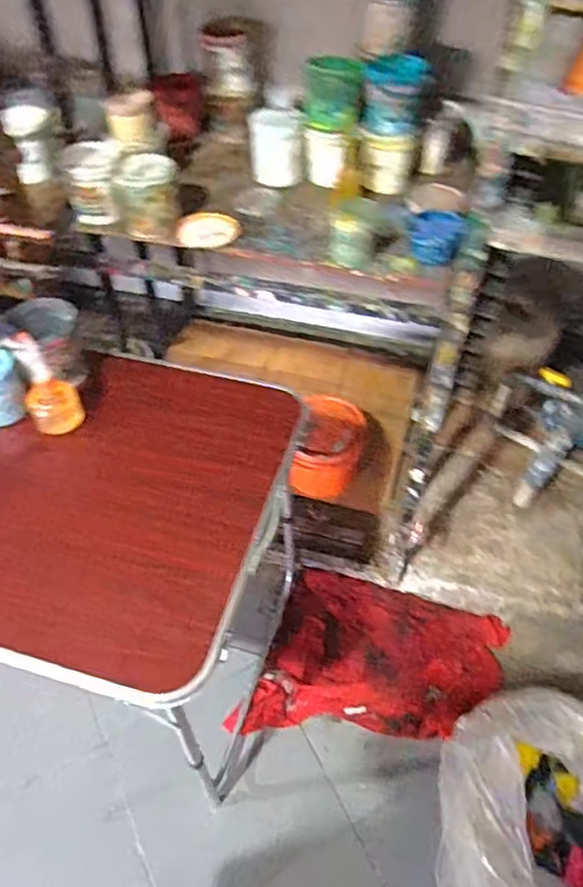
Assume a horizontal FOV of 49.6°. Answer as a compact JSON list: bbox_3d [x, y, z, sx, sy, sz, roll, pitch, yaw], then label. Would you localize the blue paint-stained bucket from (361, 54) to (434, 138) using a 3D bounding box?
[{"bbox_3d":[0.225,-0.751,1.361,0.130,0.110,0.134,-1,53,1],"label":"blue paint-stained bucket"}]

